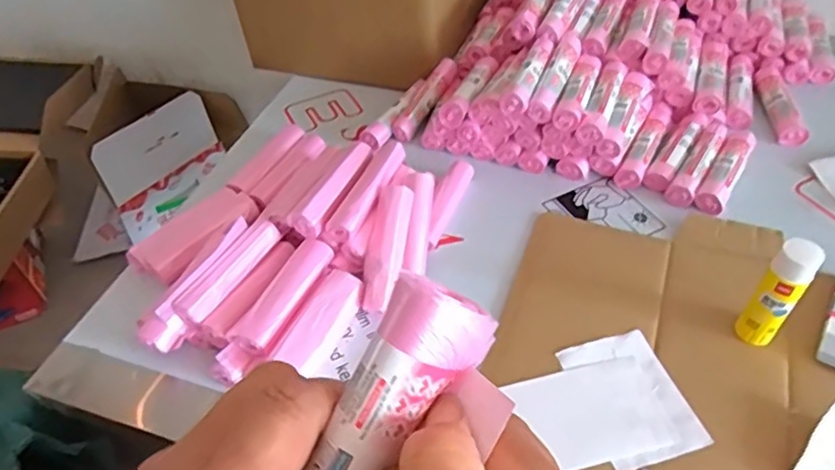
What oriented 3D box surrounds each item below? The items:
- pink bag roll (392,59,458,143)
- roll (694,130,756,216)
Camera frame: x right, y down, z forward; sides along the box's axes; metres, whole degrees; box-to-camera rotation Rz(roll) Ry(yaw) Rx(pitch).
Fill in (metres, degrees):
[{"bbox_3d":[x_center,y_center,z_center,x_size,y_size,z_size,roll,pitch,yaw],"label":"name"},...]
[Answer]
[{"bbox_3d":[0.009,-0.165,0.758,0.025,0.023,0.124,24,70,29],"label":"pink bag roll"},{"bbox_3d":[0.329,-0.067,0.663,0.028,0.026,0.126,26,53,26],"label":"roll"}]

